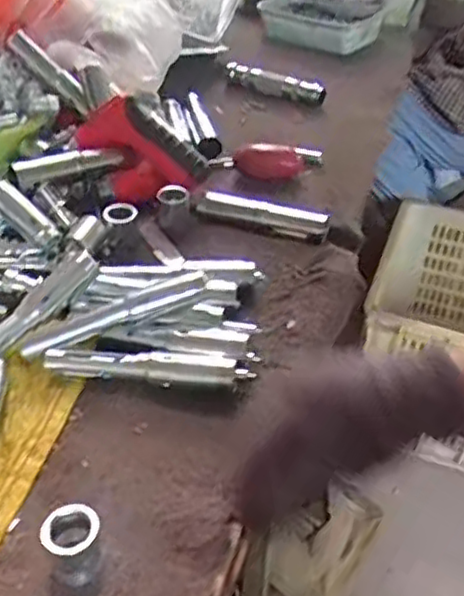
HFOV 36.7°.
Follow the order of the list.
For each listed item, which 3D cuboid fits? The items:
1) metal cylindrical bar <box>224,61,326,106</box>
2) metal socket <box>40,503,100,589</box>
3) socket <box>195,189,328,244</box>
[{"bbox_3d":[0.055,-0.277,0.898,0.147,0.026,0.020,24,44,25],"label":"metal cylindrical bar"},{"bbox_3d":[-0.085,0.133,0.377,0.029,0.035,0.027,-10,40,-15],"label":"metal socket"},{"bbox_3d":[0.026,-0.080,0.659,0.128,0.022,0.028,12,40,12],"label":"socket"}]

